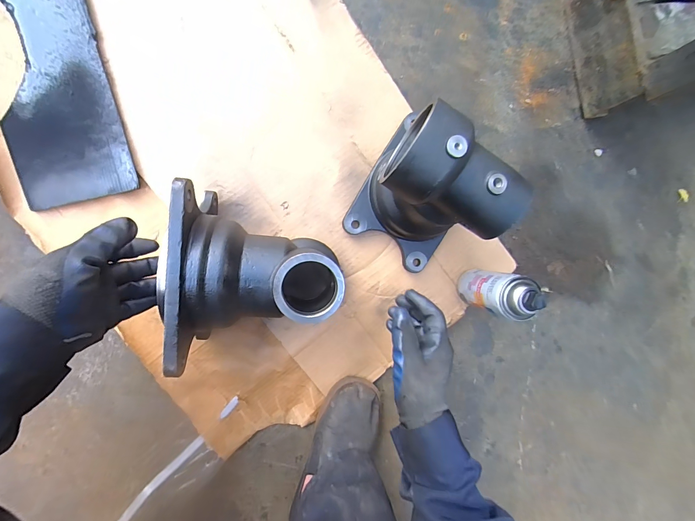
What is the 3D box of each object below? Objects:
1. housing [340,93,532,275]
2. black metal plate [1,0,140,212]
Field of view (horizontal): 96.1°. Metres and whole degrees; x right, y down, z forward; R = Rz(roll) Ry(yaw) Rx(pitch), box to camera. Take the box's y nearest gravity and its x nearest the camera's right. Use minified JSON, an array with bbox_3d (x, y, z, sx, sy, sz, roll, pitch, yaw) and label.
[{"bbox_3d":[0.100,-0.070,0.407,0.148,0.210,0.140,31,89,-10],"label":"housing"},{"bbox_3d":[-0.393,-0.270,0.396,0.139,0.009,0.387,-13,98,-5],"label":"black metal plate"}]

